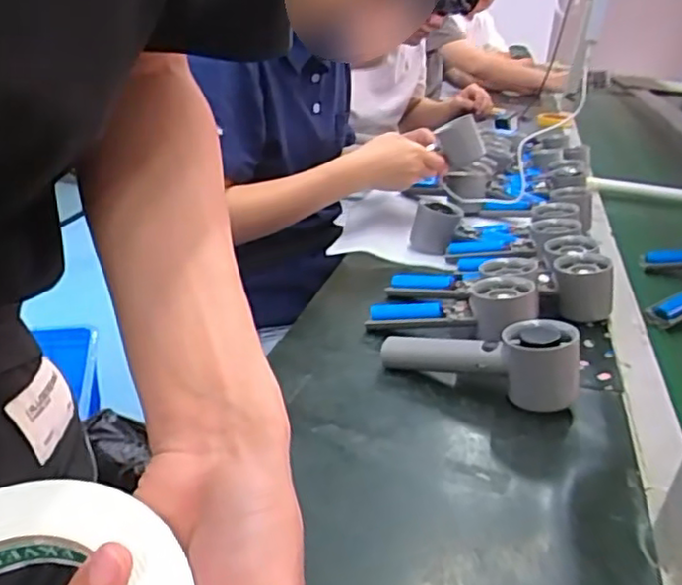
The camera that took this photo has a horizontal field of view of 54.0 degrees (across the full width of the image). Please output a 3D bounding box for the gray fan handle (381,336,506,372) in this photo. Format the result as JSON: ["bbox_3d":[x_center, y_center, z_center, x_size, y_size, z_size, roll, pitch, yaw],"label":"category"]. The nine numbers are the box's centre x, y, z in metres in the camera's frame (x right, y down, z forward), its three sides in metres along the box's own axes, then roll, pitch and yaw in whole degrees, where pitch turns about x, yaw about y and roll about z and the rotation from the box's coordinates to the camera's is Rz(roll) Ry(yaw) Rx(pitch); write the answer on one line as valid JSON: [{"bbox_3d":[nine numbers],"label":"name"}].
[{"bbox_3d":[0.087,0.055,0.576,0.114,0.028,0.024,-2,15,42],"label":"gray fan handle"}]

